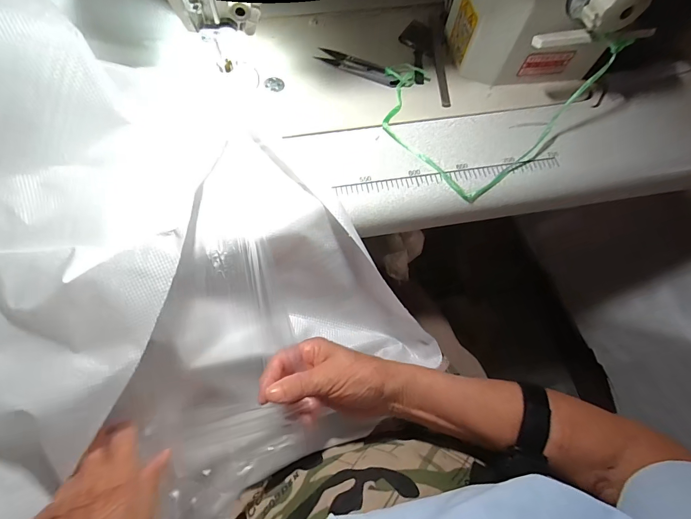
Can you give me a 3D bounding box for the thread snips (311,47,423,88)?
[{"bbox_3d":[0.027,-0.214,0.403,0.122,0.006,0.028,18,68,5],"label":"thread snips"}]

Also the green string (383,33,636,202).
[{"bbox_3d":[0.136,-0.180,0.357,0.185,0.076,0.166,-38,74,-16],"label":"green string"}]

